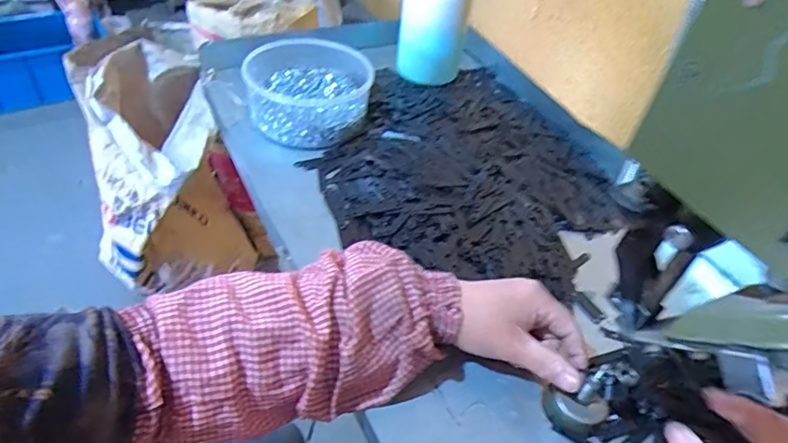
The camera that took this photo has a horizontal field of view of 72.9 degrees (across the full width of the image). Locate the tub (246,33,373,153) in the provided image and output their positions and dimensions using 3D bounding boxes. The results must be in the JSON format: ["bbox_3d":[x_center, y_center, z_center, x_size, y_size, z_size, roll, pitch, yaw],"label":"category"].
[{"bbox_3d":[-0.102,-0.164,0.658,0.150,0.065,0.153,4,45,-4],"label":"tub"}]

